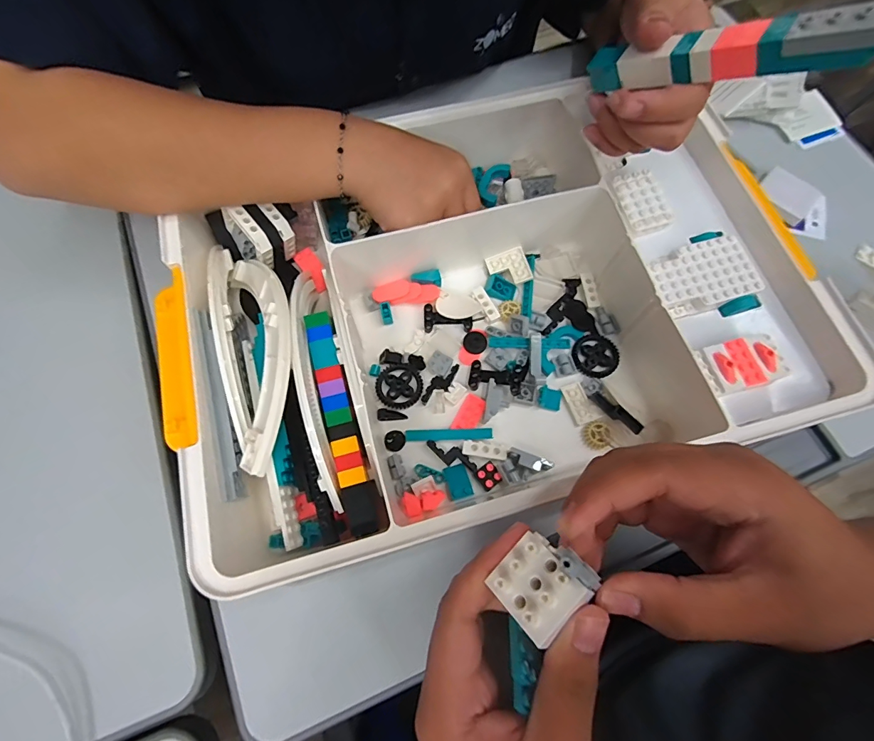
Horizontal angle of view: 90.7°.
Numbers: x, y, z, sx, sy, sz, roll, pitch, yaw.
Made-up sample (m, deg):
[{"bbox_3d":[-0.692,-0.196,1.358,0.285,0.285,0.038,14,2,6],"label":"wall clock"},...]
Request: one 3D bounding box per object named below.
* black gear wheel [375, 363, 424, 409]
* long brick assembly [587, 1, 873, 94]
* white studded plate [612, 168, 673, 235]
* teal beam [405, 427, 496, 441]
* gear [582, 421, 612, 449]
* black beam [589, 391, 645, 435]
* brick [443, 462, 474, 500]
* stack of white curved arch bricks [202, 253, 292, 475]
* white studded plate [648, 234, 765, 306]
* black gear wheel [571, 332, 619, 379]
[{"bbox_3d":[-0.029,0.012,0.331,0.035,0.004,0.035,0,71,0],"label":"black gear wheel"},{"bbox_3d":[0.136,-0.153,0.208,0.133,0.023,0.012,26,73,42],"label":"long brick assembly"},{"bbox_3d":[0.150,-0.126,0.320,0.034,0.007,0.048,-17,75,-1],"label":"white studded plate"},{"bbox_3d":[0.009,0.046,0.317,0.063,0.007,0.009,0,71,-1],"label":"teal beam"},{"bbox_3d":[0.118,0.047,0.318,0.018,0.007,0.020,-6,71,-3],"label":"gear"},{"bbox_3d":[0.131,0.030,0.317,0.009,0.009,0.041,-43,60,-11],"label":"black beam"},{"bbox_3d":[0.015,0.078,0.303,0.016,0.007,0.023,-17,72,-6],"label":"brick"},{"bbox_3d":[-0.121,-0.025,0.288,0.053,0.034,0.181,-20,61,-5],"label":"stack of white curved arch bricks"},{"bbox_3d":[0.187,-0.069,0.305,0.069,0.006,0.046,-14,71,-5],"label":"white studded plate"},{"bbox_3d":[0.125,-0.012,0.341,0.035,0.005,0.035,0,71,0],"label":"black gear wheel"}]

